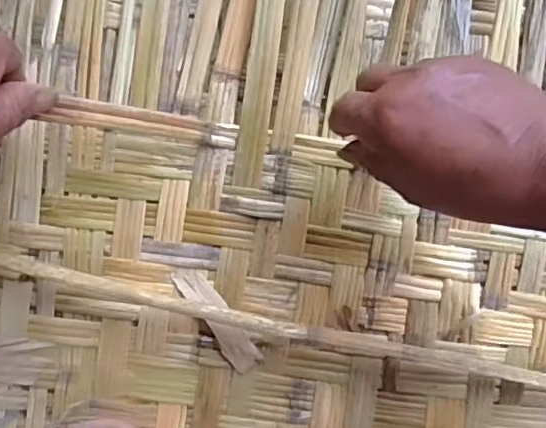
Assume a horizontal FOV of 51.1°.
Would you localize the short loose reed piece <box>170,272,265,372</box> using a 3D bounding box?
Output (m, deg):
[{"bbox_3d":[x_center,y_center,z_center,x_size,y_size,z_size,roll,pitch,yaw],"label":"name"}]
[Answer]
[{"bbox_3d":[-0.039,0.074,0.403,0.022,0.011,0.084,-34,91,-10],"label":"short loose reed piece"}]

